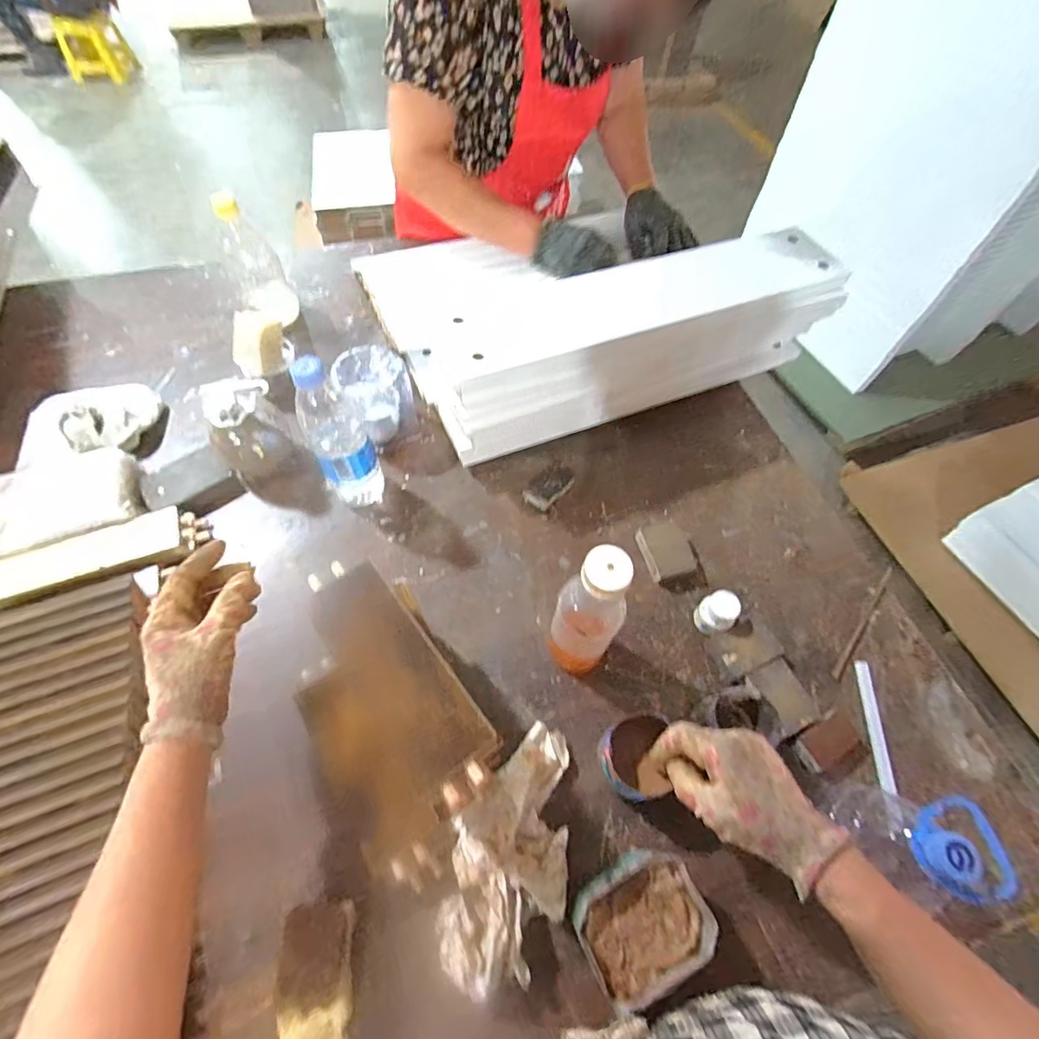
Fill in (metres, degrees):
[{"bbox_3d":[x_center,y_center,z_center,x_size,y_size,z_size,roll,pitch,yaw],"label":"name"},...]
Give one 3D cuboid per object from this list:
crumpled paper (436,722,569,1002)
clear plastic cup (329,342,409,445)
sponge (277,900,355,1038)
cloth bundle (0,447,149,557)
[{"bbox_3d":[-0.007,0.296,0.456,0.103,0.045,0.199,8,59,2],"label":"crumpled paper"},{"bbox_3d":[-0.198,-0.170,0.690,0.091,0.103,0.085,-25,64,-17],"label":"clear plastic cup"},{"bbox_3d":[-0.163,0.373,0.404,0.054,0.048,0.101,-3,60,-5],"label":"sponge"},{"bbox_3d":[-0.592,-0.017,0.593,0.236,0.043,0.118,-22,63,-15],"label":"cloth bundle"}]

